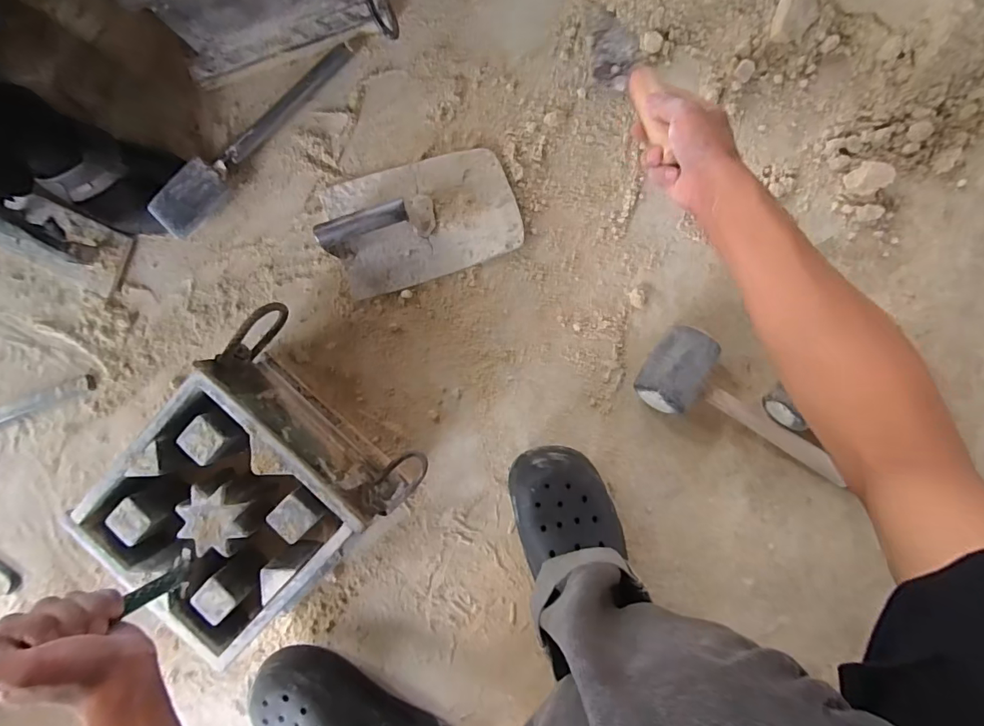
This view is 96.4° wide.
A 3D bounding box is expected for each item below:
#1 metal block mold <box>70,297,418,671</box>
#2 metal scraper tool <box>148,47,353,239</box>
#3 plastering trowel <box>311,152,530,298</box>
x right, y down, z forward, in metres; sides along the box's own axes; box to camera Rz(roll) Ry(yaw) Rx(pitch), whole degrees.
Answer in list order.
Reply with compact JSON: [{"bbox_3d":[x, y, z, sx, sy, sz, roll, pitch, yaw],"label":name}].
[{"bbox_3d":[-0.260,0.136,0.510,0.249,0.135,0.283,44,94,-1],"label":"metal block mold"},{"bbox_3d":[-0.296,-0.278,0.537,0.053,0.028,0.303,43,94,0],"label":"metal scraper tool"},{"bbox_3d":[-0.086,-0.174,0.511,0.222,0.076,0.139,-16,93,4],"label":"plastering trowel"}]

